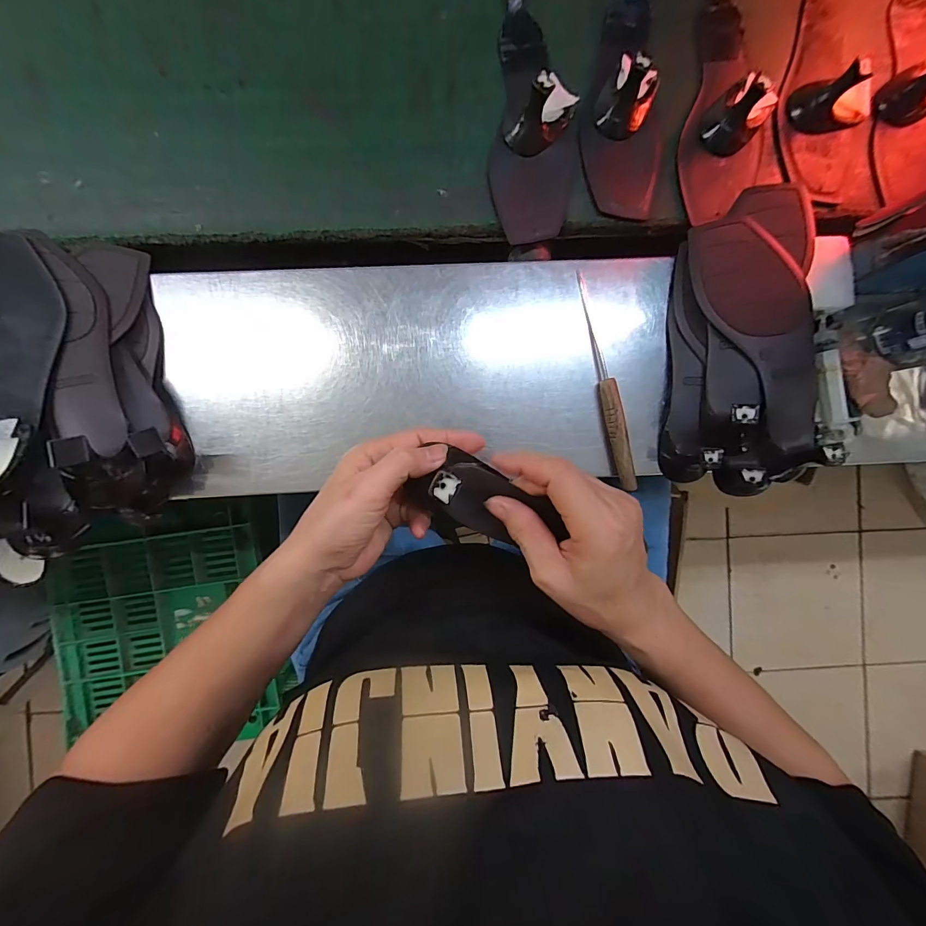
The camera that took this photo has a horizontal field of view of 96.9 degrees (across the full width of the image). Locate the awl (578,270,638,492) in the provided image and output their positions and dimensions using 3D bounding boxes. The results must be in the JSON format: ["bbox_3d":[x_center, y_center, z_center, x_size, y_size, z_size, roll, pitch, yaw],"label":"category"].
[{"bbox_3d":[0.127,-0.071,0.366,0.015,0.015,0.194,-13,91,-1],"label":"awl"}]

